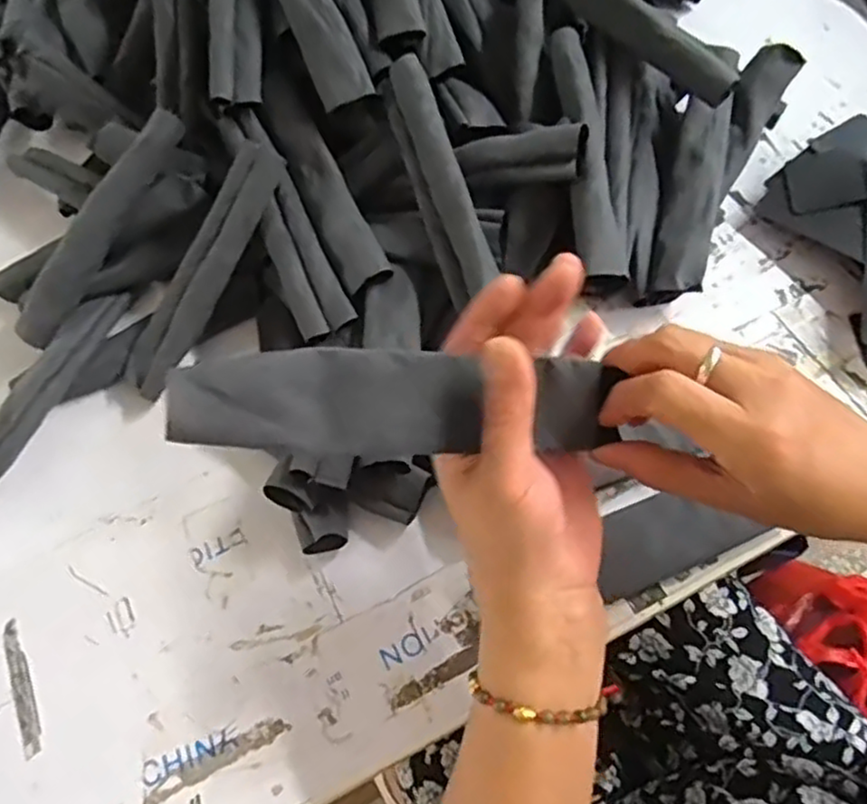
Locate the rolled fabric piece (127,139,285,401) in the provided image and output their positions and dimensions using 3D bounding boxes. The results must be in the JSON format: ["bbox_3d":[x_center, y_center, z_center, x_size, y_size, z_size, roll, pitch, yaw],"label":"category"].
[{"bbox_3d":[-0.156,-0.090,0.476,0.034,0.018,0.182,31,95,15],"label":"rolled fabric piece"}]

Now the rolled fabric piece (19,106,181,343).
[{"bbox_3d":[-0.233,-0.121,0.489,0.023,0.027,0.184,37,96,17],"label":"rolled fabric piece"}]

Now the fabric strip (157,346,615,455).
[{"bbox_3d":[-0.011,0.001,0.293,0.183,0.009,0.043,0,96,-16],"label":"fabric strip"}]

